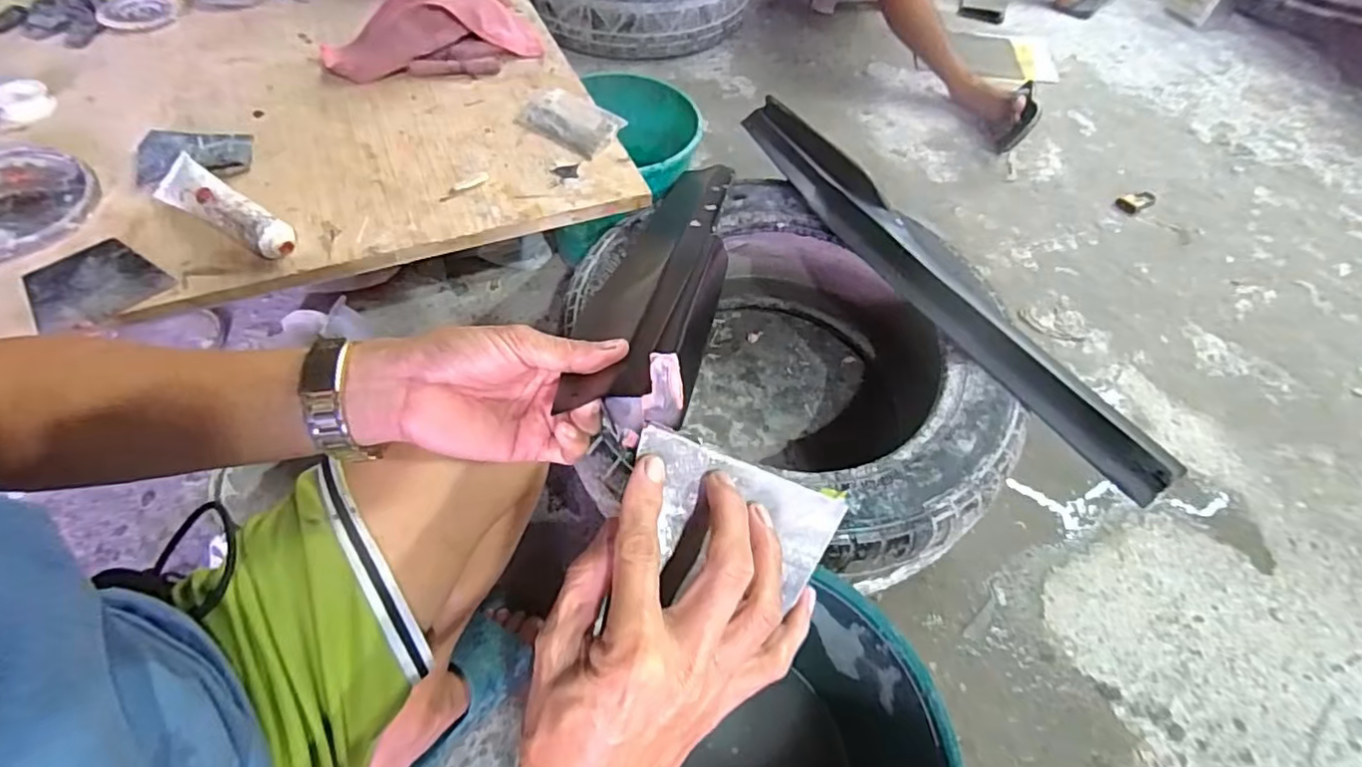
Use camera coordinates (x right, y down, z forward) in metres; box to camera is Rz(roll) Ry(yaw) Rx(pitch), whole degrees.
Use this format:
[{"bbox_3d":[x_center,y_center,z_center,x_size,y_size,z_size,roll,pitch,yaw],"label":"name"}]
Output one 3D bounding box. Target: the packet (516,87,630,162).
[{"bbox_3d":[-0.133,-0.314,0.736,0.123,0.011,0.077,30,59,16],"label":"packet"}]

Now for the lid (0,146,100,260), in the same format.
[{"bbox_3d":[-0.648,-0.173,0.584,0.157,0.018,0.147,2,55,-2],"label":"lid"}]

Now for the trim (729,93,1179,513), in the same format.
[{"bbox_3d":[0.331,-0.162,0.845,0.120,0.039,0.757,-24,60,-19],"label":"trim"}]

